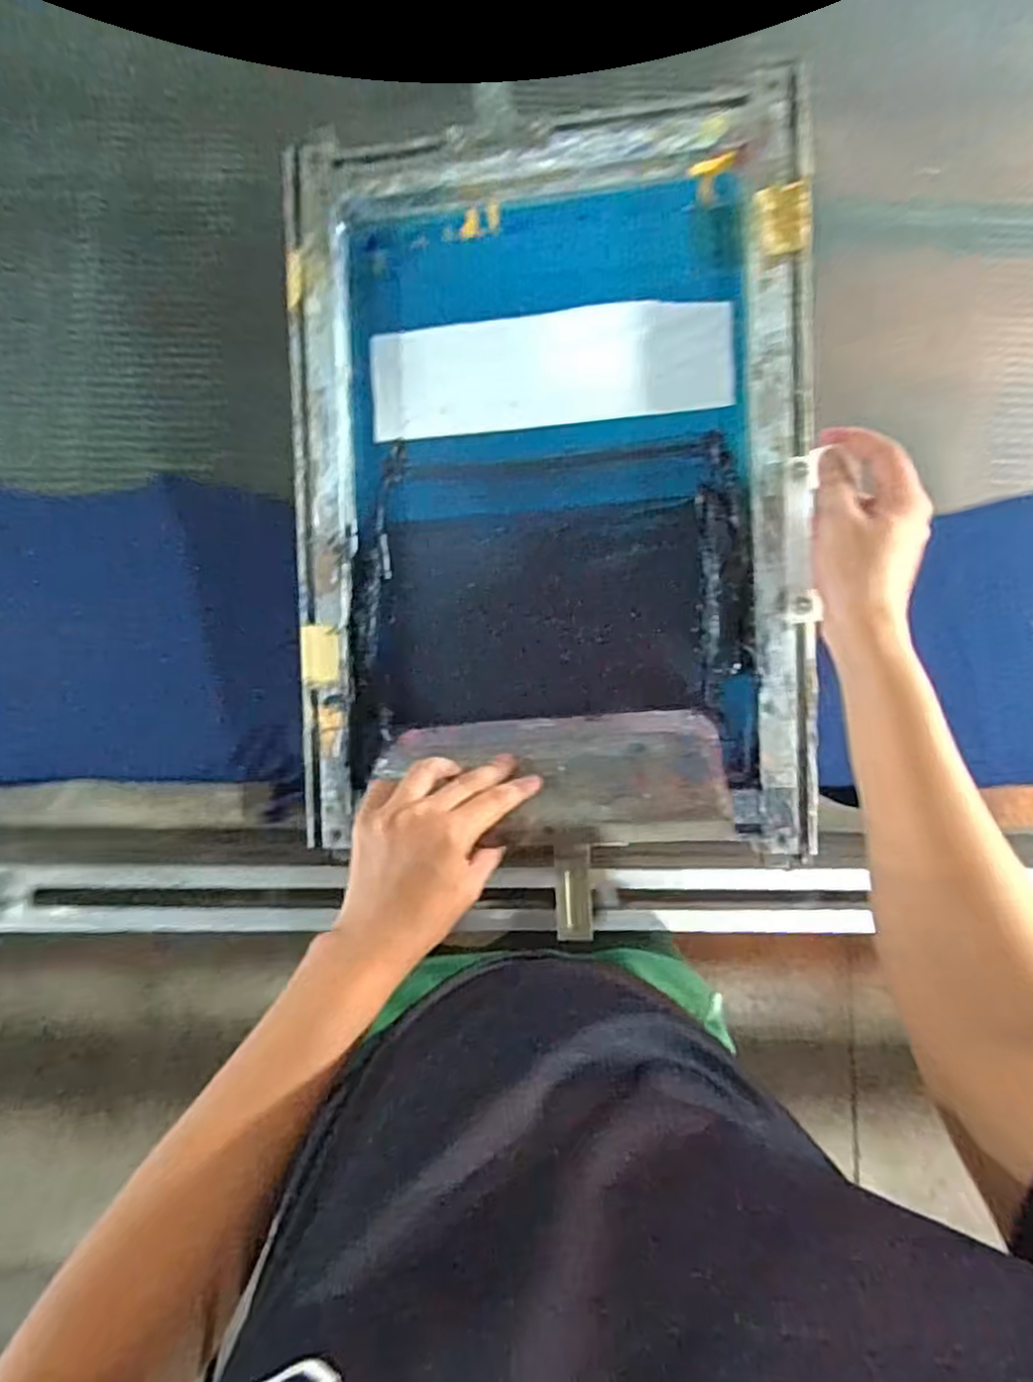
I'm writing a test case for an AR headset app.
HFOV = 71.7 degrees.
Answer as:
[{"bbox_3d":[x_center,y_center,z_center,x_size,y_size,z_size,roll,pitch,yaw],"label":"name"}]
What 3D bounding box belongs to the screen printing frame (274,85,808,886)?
[{"bbox_3d":[0.024,-0.159,0.579,0.404,0.055,0.552,-1,92,10],"label":"screen printing frame"}]

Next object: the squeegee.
[{"bbox_3d":[0.022,0.059,0.528,0.247,0.130,0.020,-4,122,10],"label":"squeegee"}]

